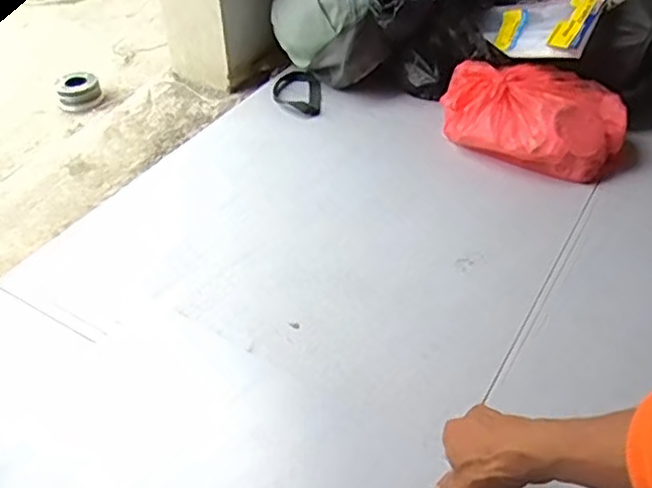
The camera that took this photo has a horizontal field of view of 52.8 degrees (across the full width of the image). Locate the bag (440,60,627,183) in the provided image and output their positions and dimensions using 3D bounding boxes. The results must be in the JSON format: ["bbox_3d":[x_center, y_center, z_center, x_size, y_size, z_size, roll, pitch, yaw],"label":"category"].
[{"bbox_3d":[0.320,-0.200,1.032,0.278,0.103,0.169,15,45,16],"label":"bag"}]

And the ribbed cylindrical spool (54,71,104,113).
[{"bbox_3d":[-0.490,-0.304,1.303,0.088,0.050,0.080,0,42,0],"label":"ribbed cylindrical spool"}]

